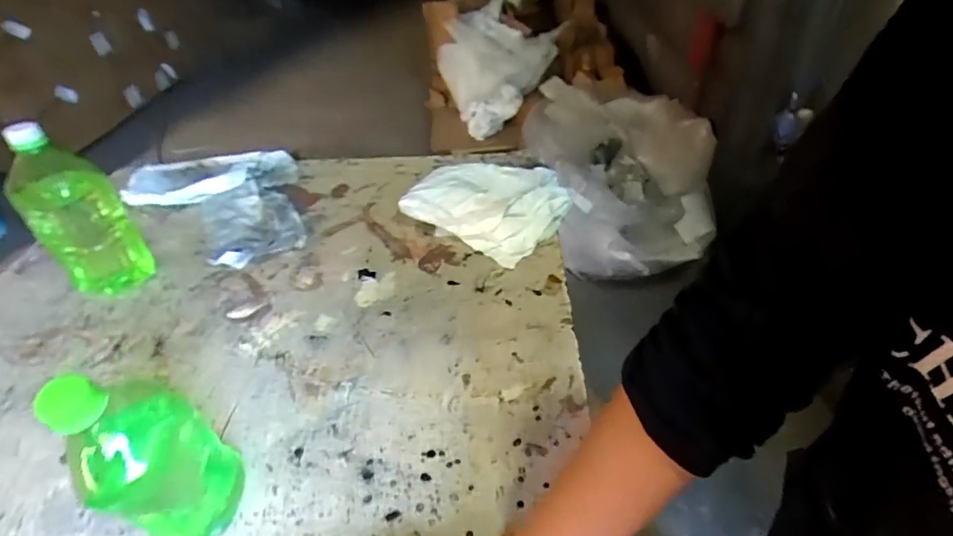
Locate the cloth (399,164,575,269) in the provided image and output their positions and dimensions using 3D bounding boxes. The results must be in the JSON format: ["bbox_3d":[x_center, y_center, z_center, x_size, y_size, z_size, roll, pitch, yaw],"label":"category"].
[{"bbox_3d":[0.013,-0.110,0.759,0.226,0.069,0.186,19,44,24],"label":"cloth"}]

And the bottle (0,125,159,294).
[{"bbox_3d":[-0.491,-0.068,0.624,0.096,0.216,0.080,-33,48,-32],"label":"bottle"}]

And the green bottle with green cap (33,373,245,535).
[{"bbox_3d":[-0.233,0.140,0.371,0.081,0.200,0.062,-33,48,-32],"label":"green bottle with green cap"}]

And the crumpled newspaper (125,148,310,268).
[{"bbox_3d":[-0.420,-0.100,0.806,0.263,0.027,0.316,-14,40,-13],"label":"crumpled newspaper"}]

